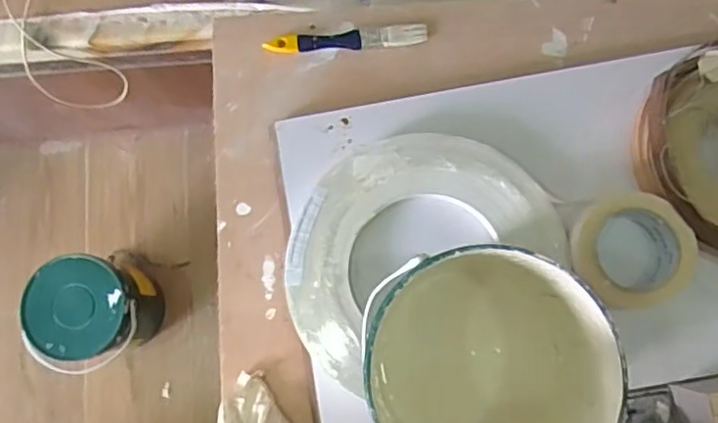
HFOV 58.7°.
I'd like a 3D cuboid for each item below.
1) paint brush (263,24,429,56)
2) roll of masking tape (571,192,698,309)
[{"bbox_3d":[-0.015,-0.193,0.716,0.178,0.007,0.023,-3,81,2],"label":"paint brush"},{"bbox_3d":[0.266,0.041,0.634,0.110,0.060,0.108,0,81,3],"label":"roll of masking tape"}]

